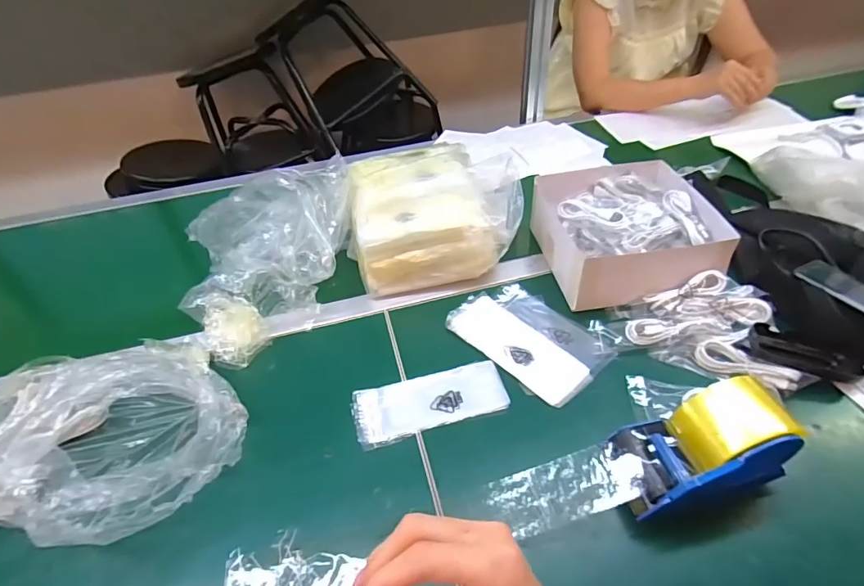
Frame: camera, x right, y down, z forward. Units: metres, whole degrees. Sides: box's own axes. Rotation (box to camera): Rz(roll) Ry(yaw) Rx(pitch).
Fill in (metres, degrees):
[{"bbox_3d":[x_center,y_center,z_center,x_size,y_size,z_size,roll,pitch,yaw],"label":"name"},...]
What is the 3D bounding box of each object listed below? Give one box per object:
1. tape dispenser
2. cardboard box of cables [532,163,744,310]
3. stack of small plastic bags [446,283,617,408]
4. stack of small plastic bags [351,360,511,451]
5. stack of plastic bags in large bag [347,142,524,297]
[{"bbox_3d":[0.246,0.143,0.421,0.149,0.098,0.082,-12,44,-7],"label":"tape dispenser"},{"bbox_3d":[0.270,-0.089,0.664,0.211,0.087,0.223,-7,43,-2],"label":"cardboard box of cables"},{"bbox_3d":[0.122,0.052,0.591,0.123,0.010,0.185,-32,50,-26],"label":"stack of small plastic bags"},{"bbox_3d":[-0.002,0.124,0.535,0.173,0.006,0.072,-14,44,-9],"label":"stack of small plastic bags"},{"bbox_3d":[-0.001,-0.128,0.706,0.236,0.133,0.218,-9,44,-4],"label":"stack of plastic bags in large bag"}]

